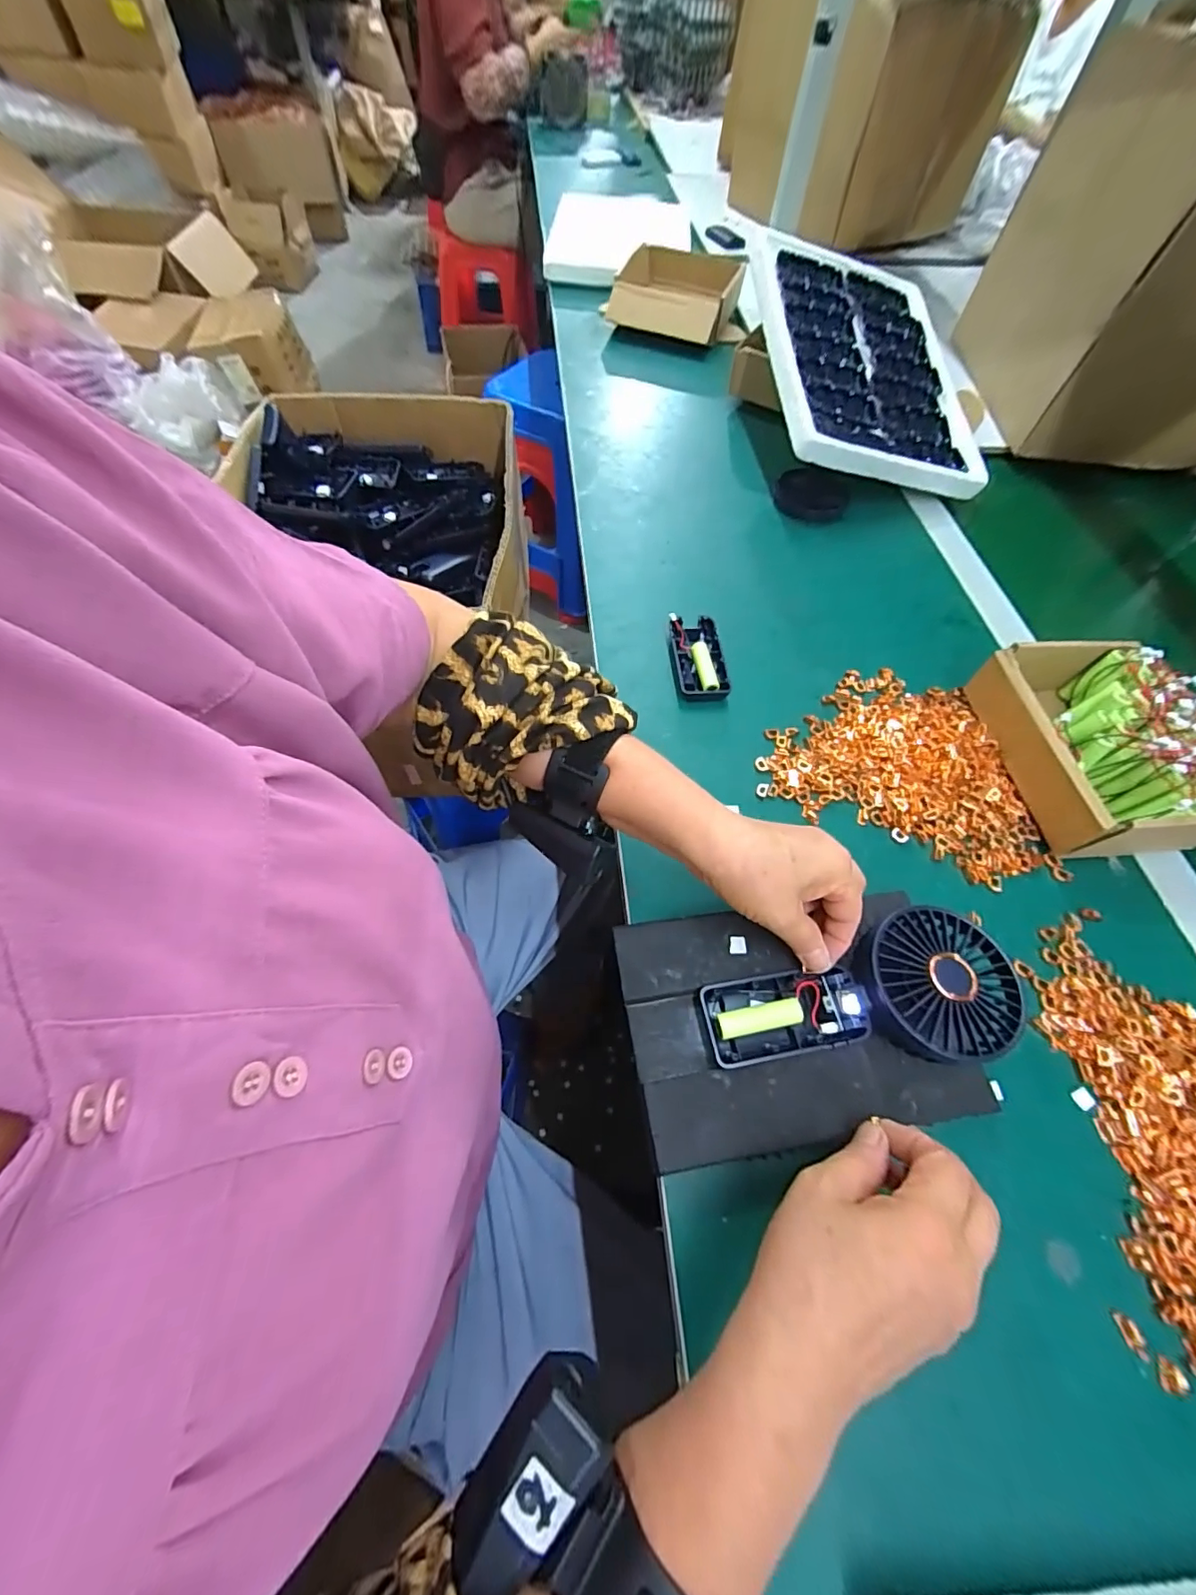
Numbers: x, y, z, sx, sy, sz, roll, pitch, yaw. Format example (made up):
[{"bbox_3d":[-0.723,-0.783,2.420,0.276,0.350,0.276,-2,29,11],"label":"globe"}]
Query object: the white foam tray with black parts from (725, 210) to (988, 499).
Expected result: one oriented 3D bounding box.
[{"bbox_3d":[0.326,-0.524,0.627,0.260,0.031,0.362,2,73,-15],"label":"white foam tray with black parts"}]

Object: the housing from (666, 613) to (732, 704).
[{"bbox_3d":[0.093,-0.128,0.477,0.048,0.014,0.093,-4,62,-3],"label":"housing"}]

